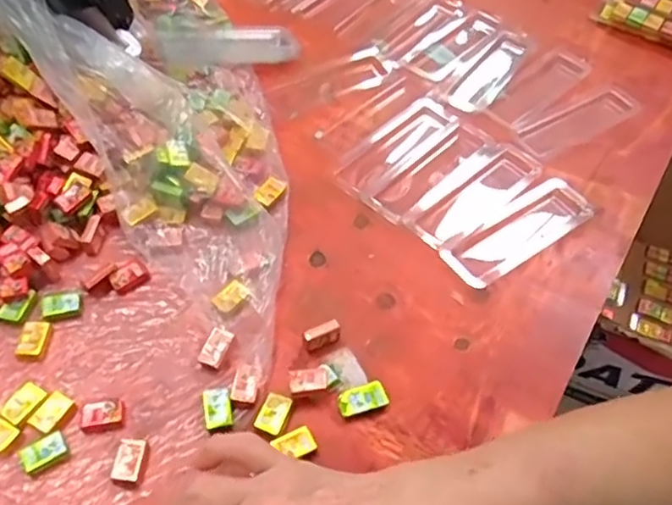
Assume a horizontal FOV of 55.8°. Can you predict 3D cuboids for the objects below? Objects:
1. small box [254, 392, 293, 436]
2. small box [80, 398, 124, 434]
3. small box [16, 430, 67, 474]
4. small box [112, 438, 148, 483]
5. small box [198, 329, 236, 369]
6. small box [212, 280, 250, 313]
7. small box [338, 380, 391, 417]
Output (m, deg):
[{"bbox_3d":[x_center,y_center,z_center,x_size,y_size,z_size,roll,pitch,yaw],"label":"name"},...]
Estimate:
[{"bbox_3d":[-0.040,0.103,0.406,0.018,0.005,0.025,21,56,11],"label":"small box"},{"bbox_3d":[-0.148,0.103,0.402,0.026,0.009,0.019,-11,56,-12],"label":"small box"},{"bbox_3d":[-0.178,0.122,0.387,0.026,0.009,0.018,-28,61,-22],"label":"small box"},{"bbox_3d":[-0.125,0.126,0.387,0.016,0.009,0.026,6,54,1],"label":"small box"},{"bbox_3d":[-0.081,0.064,0.429,0.017,0.011,0.024,20,56,11],"label":"small box"},{"bbox_3d":[-0.075,0.030,0.454,0.015,0.004,0.024,38,60,21],"label":"small box"},{"bbox_3d":[0.018,0.097,0.418,0.033,0.007,0.018,-16,57,-15],"label":"small box"}]

